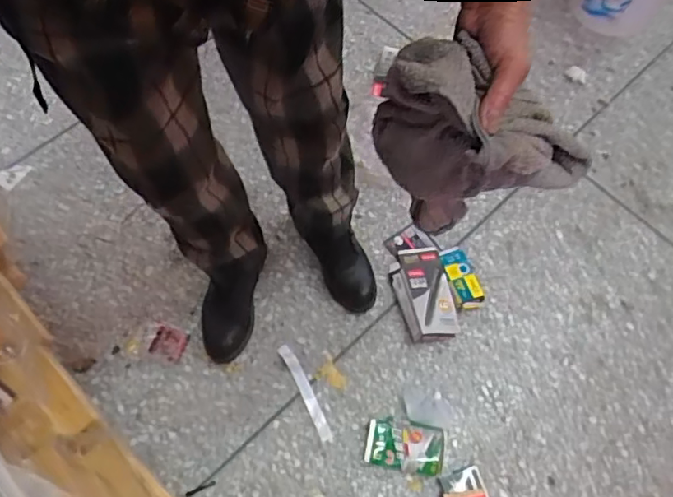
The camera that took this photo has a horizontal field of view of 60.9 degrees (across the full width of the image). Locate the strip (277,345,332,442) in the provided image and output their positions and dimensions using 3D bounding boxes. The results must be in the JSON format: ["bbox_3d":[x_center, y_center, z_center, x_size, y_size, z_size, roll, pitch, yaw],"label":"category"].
[{"bbox_3d":[-0.058,0.266,1.065,0.026,0.005,0.191,-25,68,-13],"label":"strip"}]

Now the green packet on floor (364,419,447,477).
[{"bbox_3d":[0.124,0.351,1.018,0.138,0.030,0.083,10,65,3],"label":"green packet on floor"}]

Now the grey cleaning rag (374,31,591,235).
[{"bbox_3d":[0.121,-0.091,0.519,0.179,0.162,0.097,31,69,14],"label":"grey cleaning rag"}]

